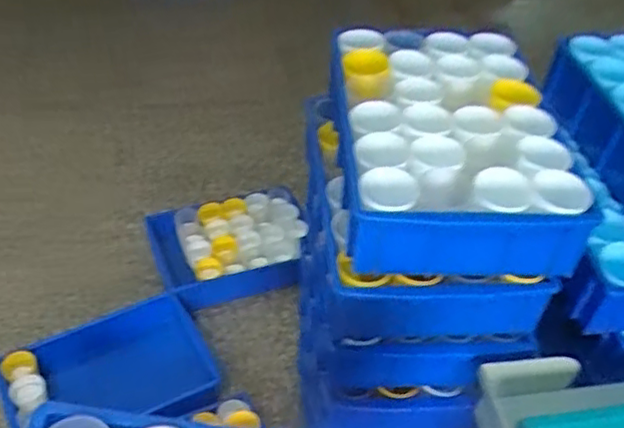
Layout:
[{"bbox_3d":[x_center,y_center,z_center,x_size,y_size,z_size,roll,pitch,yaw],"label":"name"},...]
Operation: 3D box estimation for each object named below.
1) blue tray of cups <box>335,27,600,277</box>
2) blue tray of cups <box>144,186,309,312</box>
[{"bbox_3d":[0.168,-0.109,0.846,0.259,0.101,0.383,2,45,-4],"label":"blue tray of cups"},{"bbox_3d":[-0.208,0.083,1.706,0.387,0.114,0.294,-12,47,-18],"label":"blue tray of cups"}]

